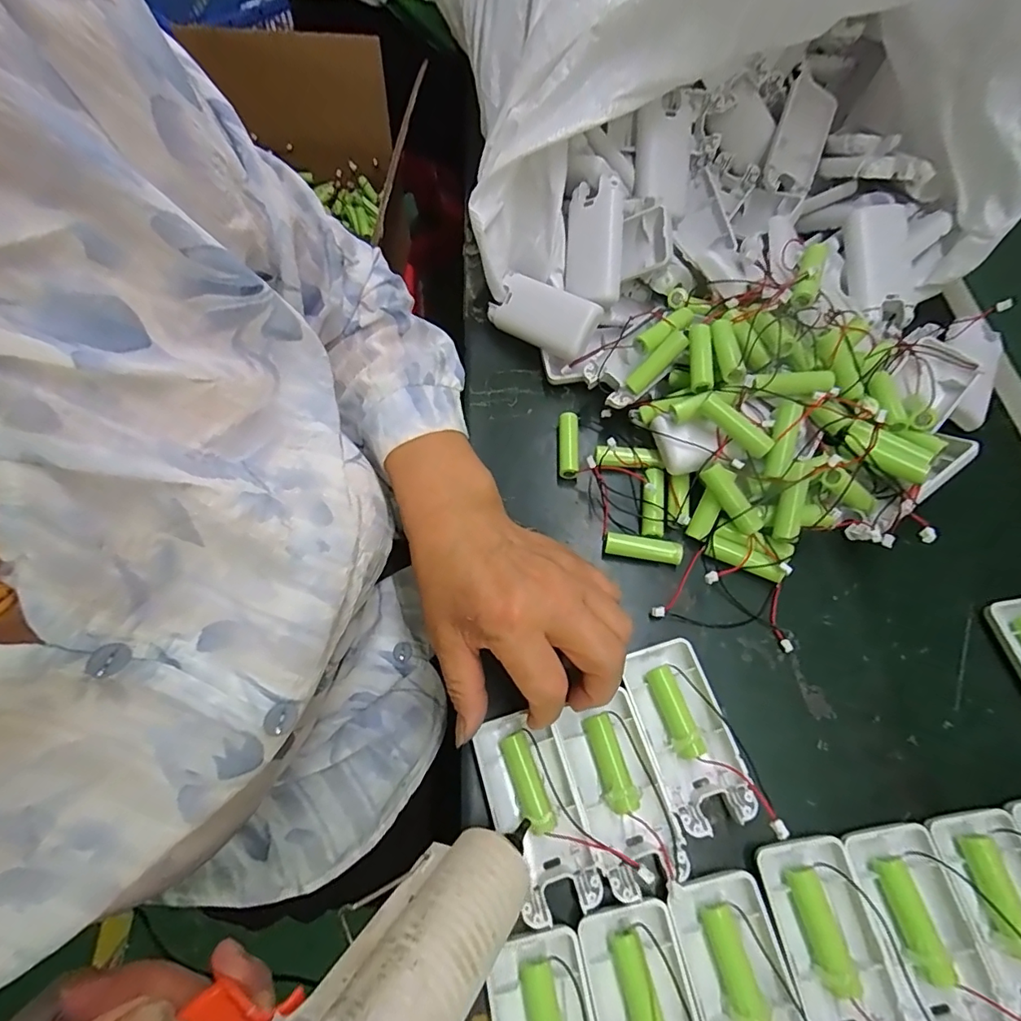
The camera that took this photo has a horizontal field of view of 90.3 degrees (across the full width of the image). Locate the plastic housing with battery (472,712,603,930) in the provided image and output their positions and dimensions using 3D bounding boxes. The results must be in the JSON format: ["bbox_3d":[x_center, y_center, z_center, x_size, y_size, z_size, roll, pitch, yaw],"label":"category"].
[{"bbox_3d":[0.013,0.159,0.271,0.046,0.016,0.092,-23,66,-11],"label":"plastic housing with battery"}]

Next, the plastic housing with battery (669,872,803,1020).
[{"bbox_3d":[0.108,0.225,0.235,0.042,0.015,0.093,-10,63,-5],"label":"plastic housing with battery"}]

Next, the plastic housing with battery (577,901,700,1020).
[{"bbox_3d":[0.064,0.236,0.231,0.047,0.016,0.091,-11,63,-6],"label":"plastic housing with battery"}]

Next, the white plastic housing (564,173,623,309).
[{"bbox_3d":[0.062,-0.204,0.391,0.043,0.019,0.091,5,101,35],"label":"white plastic housing"}]

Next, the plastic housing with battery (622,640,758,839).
[{"bbox_3d":[0.097,0.124,0.285,0.047,0.011,0.094,-15,64,-8],"label":"plastic housing with battery"}]

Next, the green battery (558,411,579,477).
[{"bbox_3d":[0.042,-0.047,0.371,0.014,0.014,0.049,3,63,1],"label":"green battery"}]

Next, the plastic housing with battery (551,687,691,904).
[{"bbox_3d":[0.058,0.152,0.276,0.047,0.020,0.088,-16,64,-8],"label":"plastic housing with battery"}]

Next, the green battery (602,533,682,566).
[{"bbox_3d":[0.088,0.026,0.336,0.050,0.011,0.012,10,63,5],"label":"green battery"}]

